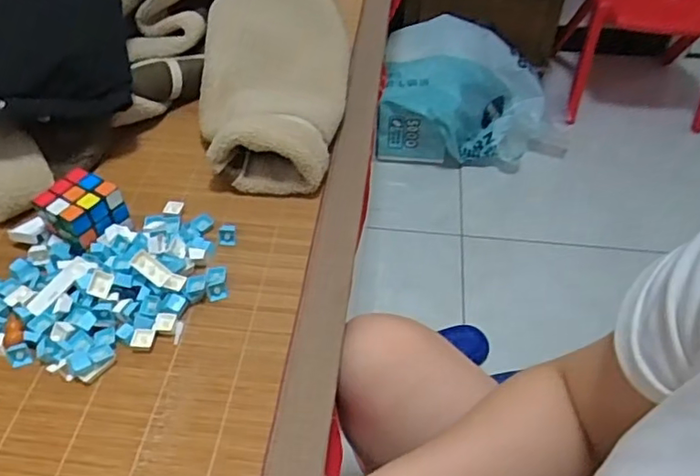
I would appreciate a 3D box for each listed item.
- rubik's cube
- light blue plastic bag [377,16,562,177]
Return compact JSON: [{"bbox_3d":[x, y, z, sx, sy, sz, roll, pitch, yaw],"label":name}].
[{"bbox_3d":[-0.268,-0.025,0.588,0.064,0.065,0.063,31,54,25],"label":"rubik's cube"},{"bbox_3d":[0.298,-0.335,1.381,0.429,0.202,0.338,7,48,5],"label":"light blue plastic bag"}]

